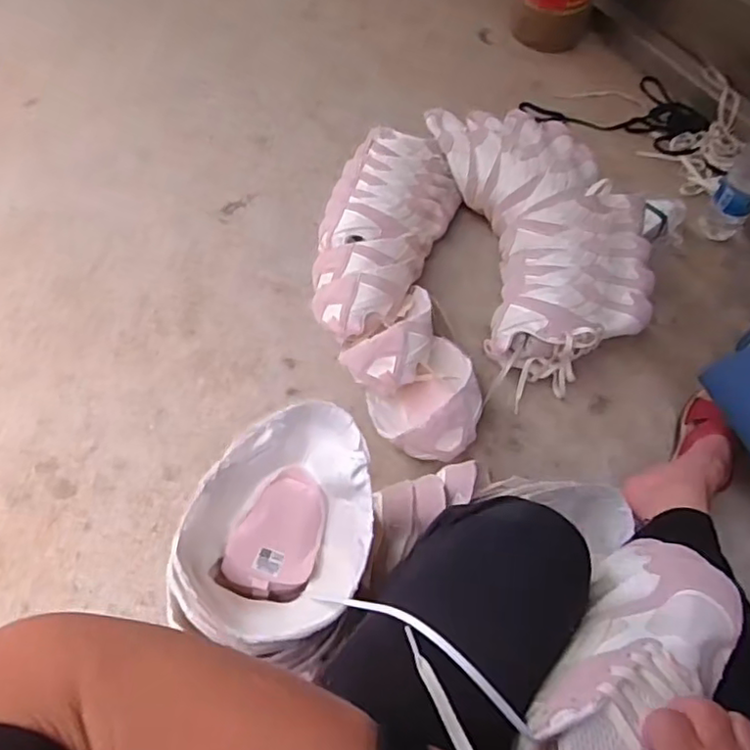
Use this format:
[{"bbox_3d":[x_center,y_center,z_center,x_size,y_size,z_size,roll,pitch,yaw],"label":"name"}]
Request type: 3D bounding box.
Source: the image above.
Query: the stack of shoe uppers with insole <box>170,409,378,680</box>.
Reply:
[{"bbox_3d":[-0.086,0.139,0.595,0.156,0.125,0.247,24,92,-5],"label":"stack of shoe uppers with insole"}]

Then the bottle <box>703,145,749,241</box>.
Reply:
[{"bbox_3d":[0.594,-0.307,1.029,0.068,0.225,0.074,33,65,16],"label":"bottle"}]

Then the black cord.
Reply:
[{"bbox_3d":[0.467,-0.489,1.239,0.303,0.030,0.205,-15,62,-10],"label":"black cord"}]

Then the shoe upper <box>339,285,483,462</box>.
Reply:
[{"bbox_3d":[0.055,0.000,0.887,0.149,0.115,0.242,-26,66,-13],"label":"shoe upper"}]

